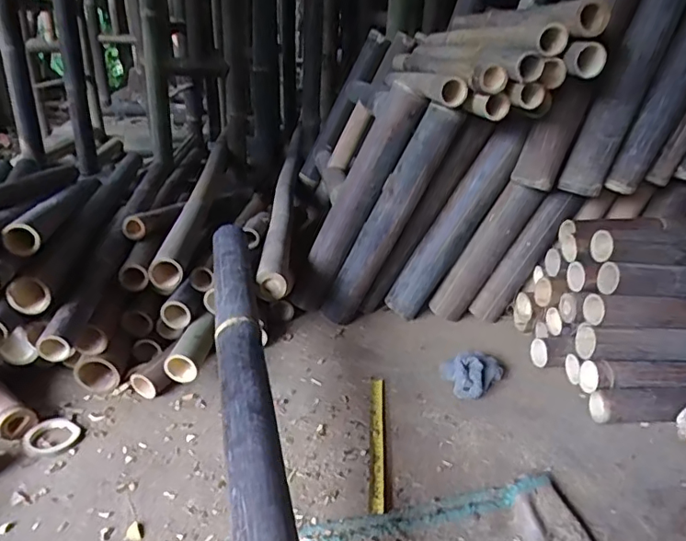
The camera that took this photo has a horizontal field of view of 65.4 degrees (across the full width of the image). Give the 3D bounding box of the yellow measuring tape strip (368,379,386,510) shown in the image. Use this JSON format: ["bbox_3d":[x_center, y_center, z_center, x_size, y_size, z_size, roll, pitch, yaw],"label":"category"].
[{"bbox_3d":[0.055,0.266,0.855,0.024,0.008,0.292,4,25,1],"label":"yellow measuring tape strip"}]

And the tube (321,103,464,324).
[{"bbox_3d":[0.091,-0.097,1.079,0.077,0.496,0.081,25,26,-6],"label":"tube"}]

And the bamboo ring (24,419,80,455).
[{"bbox_3d":[-0.445,0.253,0.822,0.069,0.017,0.069,3,25,-1],"label":"bamboo ring"}]

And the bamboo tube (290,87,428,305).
[{"bbox_3d":[0.021,-0.140,1.110,0.078,0.500,0.076,20,19,-21],"label":"bamboo tube"}]

